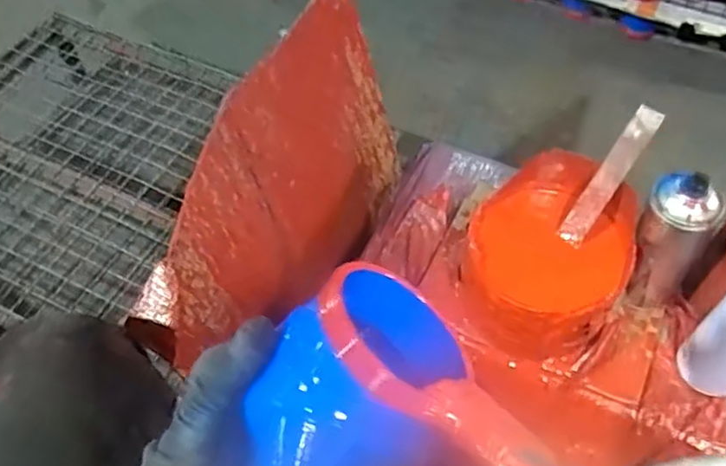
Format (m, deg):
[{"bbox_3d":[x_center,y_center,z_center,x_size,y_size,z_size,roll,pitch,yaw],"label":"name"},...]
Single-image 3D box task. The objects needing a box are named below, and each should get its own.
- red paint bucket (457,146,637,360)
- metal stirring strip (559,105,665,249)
[{"bbox_3d":[0.185,0.027,0.659,0.157,0.116,0.178,20,57,15],"label":"red paint bucket"},{"bbox_3d":[0.242,-0.054,0.627,0.025,0.007,0.148,37,107,26],"label":"metal stirring strip"}]

